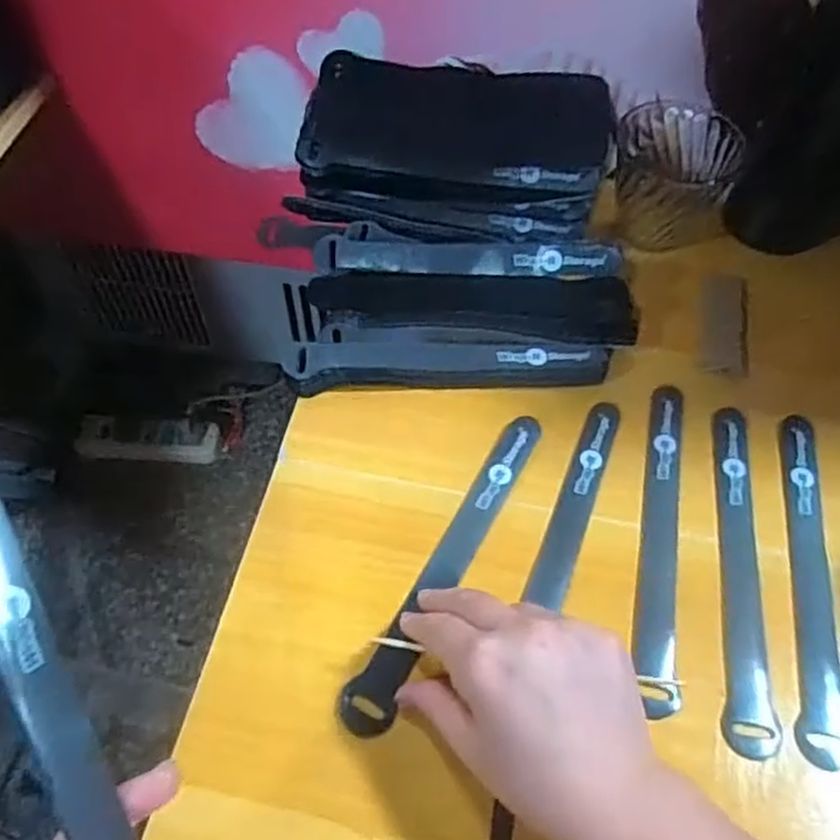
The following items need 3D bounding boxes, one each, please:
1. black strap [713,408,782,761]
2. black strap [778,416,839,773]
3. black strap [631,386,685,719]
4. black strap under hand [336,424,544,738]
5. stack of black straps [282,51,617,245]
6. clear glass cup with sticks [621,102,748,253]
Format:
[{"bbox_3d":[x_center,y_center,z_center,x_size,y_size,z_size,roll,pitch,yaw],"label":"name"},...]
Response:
[{"bbox_3d":[0.174,0.076,0.392,0.024,0.004,0.194,10,56,6],"label":"black strap"},{"bbox_3d":[0.210,0.081,0.390,0.026,0.006,0.194,14,58,3],"label":"black strap"},{"bbox_3d":[0.138,0.063,0.416,0.023,0.004,0.201,9,56,8],"label":"black strap"},{"bbox_3d":[0.019,0.075,0.397,0.024,0.007,0.201,28,60,12],"label":"black strap under hand"},{"bbox_3d":[0.026,-0.200,0.534,0.222,0.051,0.138,7,58,3],"label":"stack of black straps"},{"bbox_3d":[0.185,-0.179,0.530,0.091,0.061,0.091,0,58,-1],"label":"clear glass cup with sticks"}]

